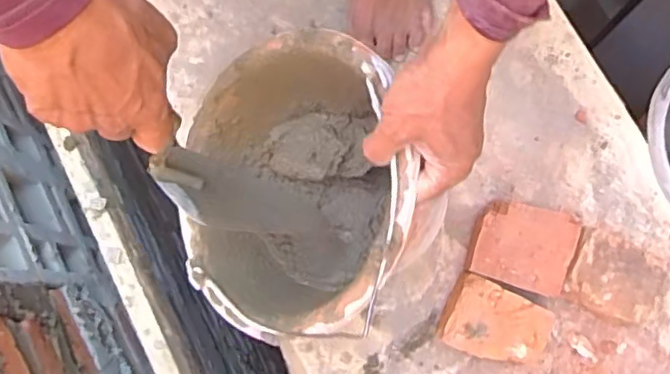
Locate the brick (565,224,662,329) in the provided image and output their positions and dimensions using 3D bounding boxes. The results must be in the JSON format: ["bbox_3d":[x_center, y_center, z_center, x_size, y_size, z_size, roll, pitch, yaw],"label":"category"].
[{"bbox_3d":[0.300,0.101,0.685,0.102,0.061,0.083,24,80,4],"label":"brick"}]

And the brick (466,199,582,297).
[{"bbox_3d":[0.203,0.065,0.682,0.099,0.057,0.090,20,80,3],"label":"brick"}]

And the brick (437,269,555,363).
[{"bbox_3d":[0.176,0.150,0.673,0.097,0.057,0.078,23,80,4],"label":"brick"}]

